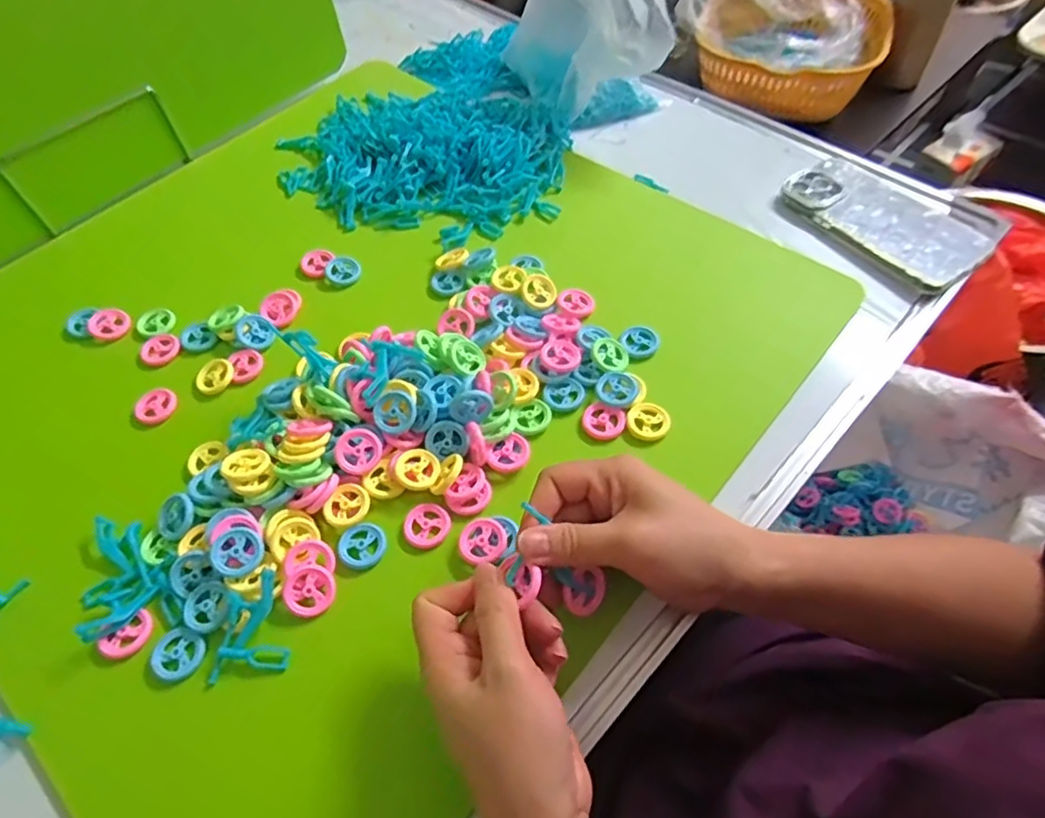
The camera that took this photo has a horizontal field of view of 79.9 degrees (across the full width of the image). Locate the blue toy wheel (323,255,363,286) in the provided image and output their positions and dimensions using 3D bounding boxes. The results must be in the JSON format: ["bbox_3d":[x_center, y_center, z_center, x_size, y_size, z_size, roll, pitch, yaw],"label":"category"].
[{"bbox_3d":[-0.155,-0.121,0.536,0.031,0.005,0.032,-2,54,3],"label":"blue toy wheel"}]

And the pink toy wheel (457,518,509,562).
[{"bbox_3d":[-0.024,0.082,0.389,0.030,0.008,0.029,-2,54,3],"label":"pink toy wheel"}]

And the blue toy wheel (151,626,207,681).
[{"bbox_3d":[-0.202,0.143,0.364,0.030,0.004,0.027,21,59,19],"label":"blue toy wheel"}]

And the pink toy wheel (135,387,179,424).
[{"bbox_3d":[-0.274,-0.003,0.467,0.028,0.006,0.029,-2,54,3],"label":"pink toy wheel"}]

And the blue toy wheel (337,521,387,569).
[{"bbox_3d":[-0.102,0.086,0.397,0.029,0.004,0.029,-2,54,3],"label":"blue toy wheel"}]

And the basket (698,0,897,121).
[{"bbox_3d":[0.345,-0.469,0.806,0.217,0.096,0.210,18,58,17],"label":"basket"}]

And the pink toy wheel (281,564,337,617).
[{"bbox_3d":[-0.129,0.110,0.379,0.031,0.004,0.029,0,61,0],"label":"pink toy wheel"}]

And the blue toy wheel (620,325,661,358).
[{"bbox_3d":[0.091,-0.052,0.482,0.028,0.008,0.031,-30,55,-3],"label":"blue toy wheel"}]

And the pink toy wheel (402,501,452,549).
[{"bbox_3d":[-0.062,0.075,0.404,0.030,0.004,0.030,-2,54,3],"label":"pink toy wheel"}]

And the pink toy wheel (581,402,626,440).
[{"bbox_3d":[0.057,0.009,0.443,0.030,0.004,0.028,-2,54,3],"label":"pink toy wheel"}]

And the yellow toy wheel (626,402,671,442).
[{"bbox_3d":[0.089,0.008,0.440,0.030,0.005,0.031,-2,54,3],"label":"yellow toy wheel"}]

